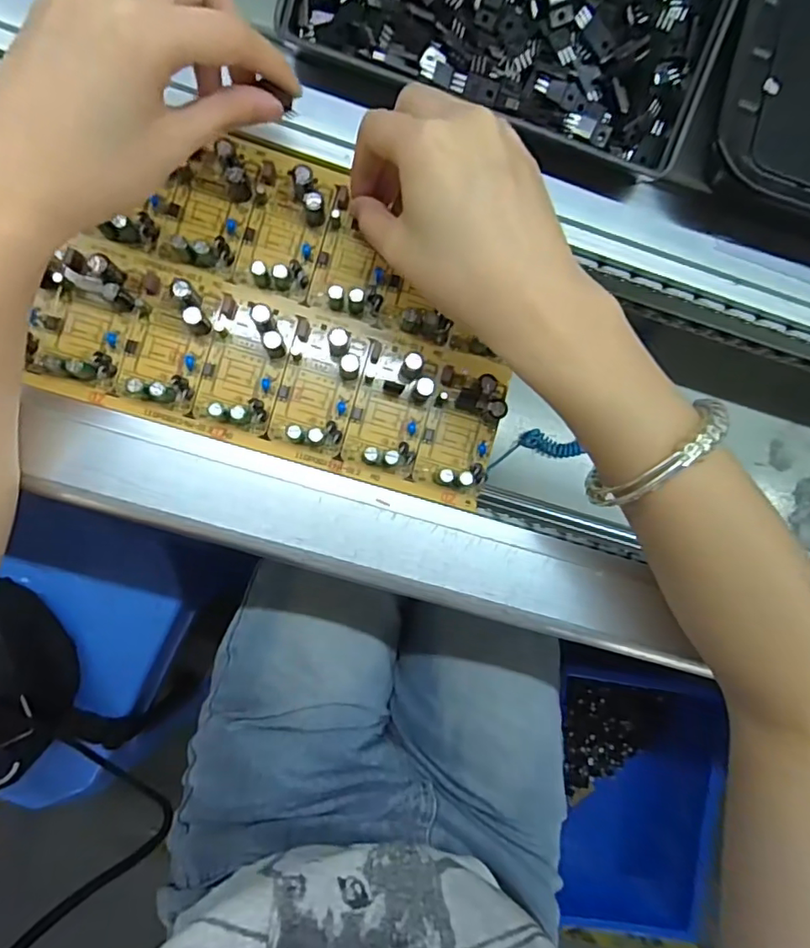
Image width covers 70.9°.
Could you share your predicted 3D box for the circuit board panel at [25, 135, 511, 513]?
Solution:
[{"bbox_3d":[-0.054,-0.082,0.283,0.224,0.019,0.144,16,86,-6],"label":"circuit board panel"}]

